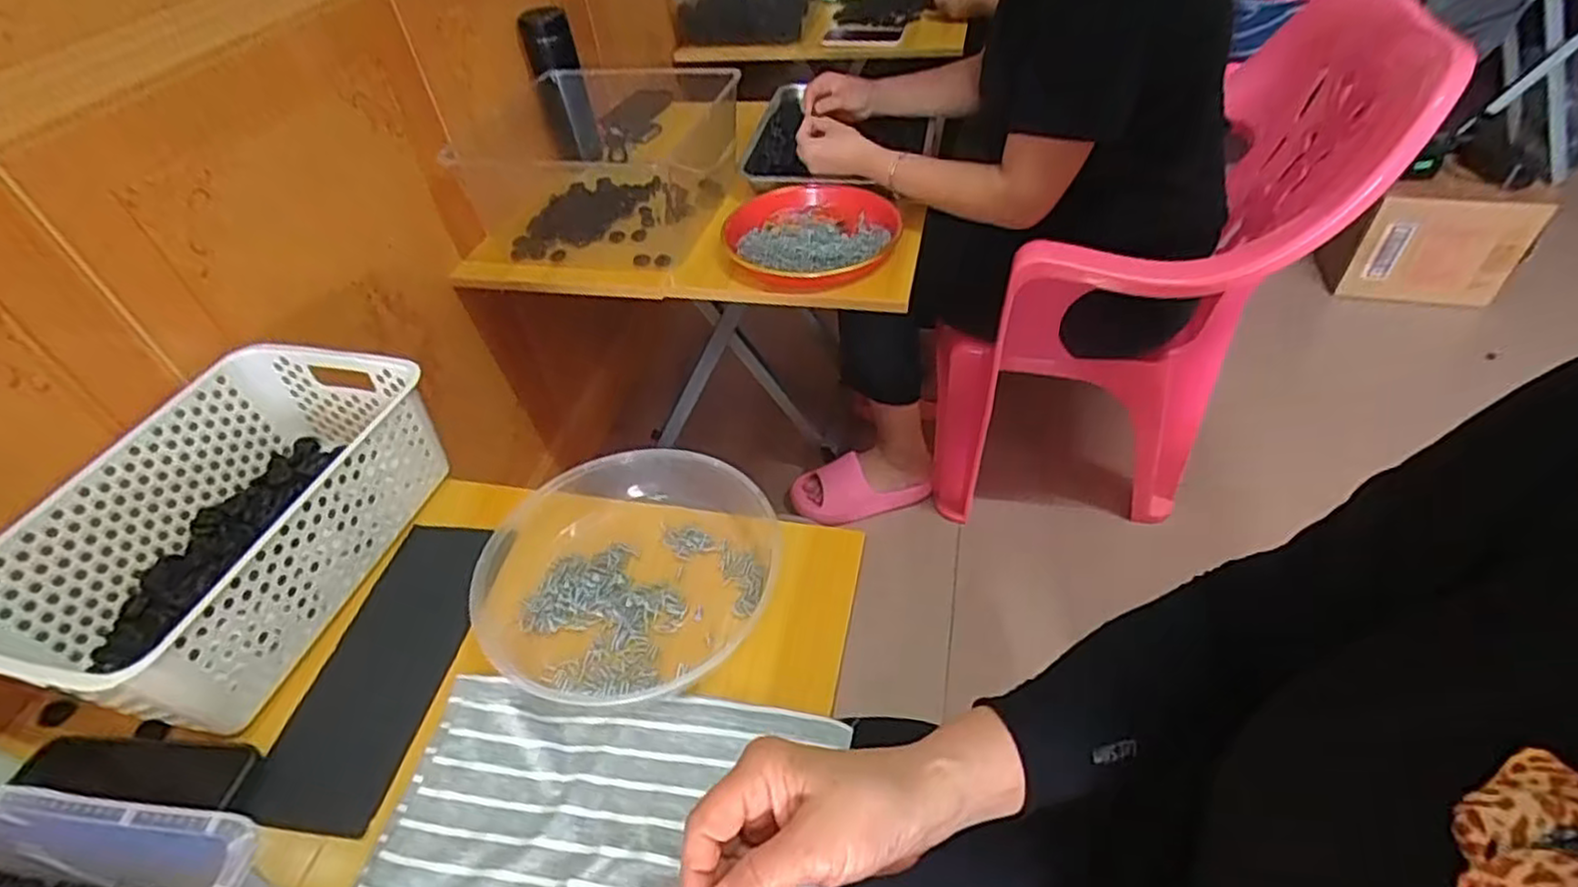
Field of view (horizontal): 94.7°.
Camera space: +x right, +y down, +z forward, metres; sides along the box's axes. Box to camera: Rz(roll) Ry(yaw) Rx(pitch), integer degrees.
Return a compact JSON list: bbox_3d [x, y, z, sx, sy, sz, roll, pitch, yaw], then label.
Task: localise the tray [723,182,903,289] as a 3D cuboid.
[{"bbox_3d":[0.031,-0.257,0.918,0.217,0.036,0.232,-7,45,0],"label":"tray"}]

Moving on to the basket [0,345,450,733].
[{"bbox_3d":[-0.442,0.061,0.581,0.204,0.103,0.303,6,46,12],"label":"basket"}]

